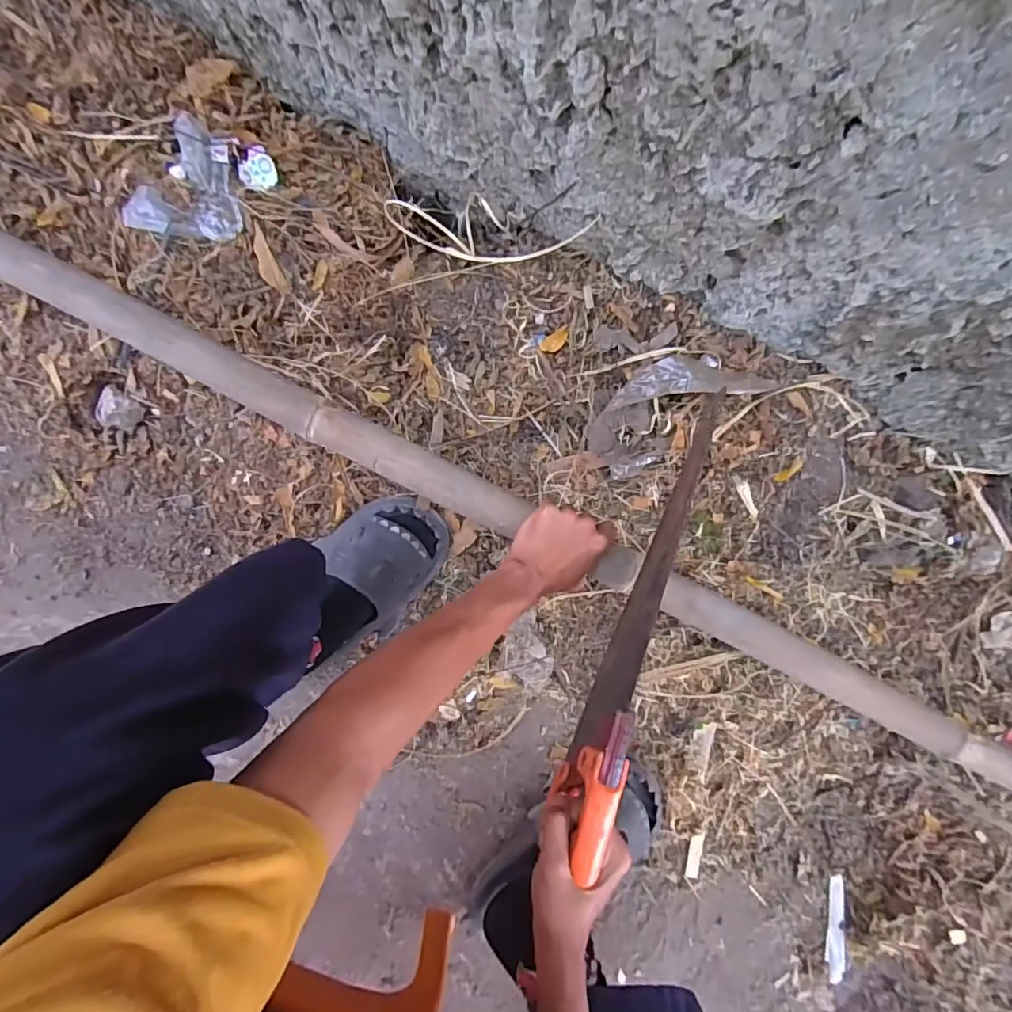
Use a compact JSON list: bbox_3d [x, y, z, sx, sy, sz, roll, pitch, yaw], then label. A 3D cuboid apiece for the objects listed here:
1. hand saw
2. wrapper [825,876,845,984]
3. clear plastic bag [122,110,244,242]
[{"bbox_3d":[0.141,0.106,0.570,0.031,0.110,0.474,23,75,-4],"label":"hand saw"},{"bbox_3d":[0.483,0.623,0.785,0.027,0.008,0.148,2,87,-6],"label":"wrapper"},{"bbox_3d":[-0.382,-0.391,0.640,0.130,0.029,0.144,2,87,-6],"label":"clear plastic bag"}]

